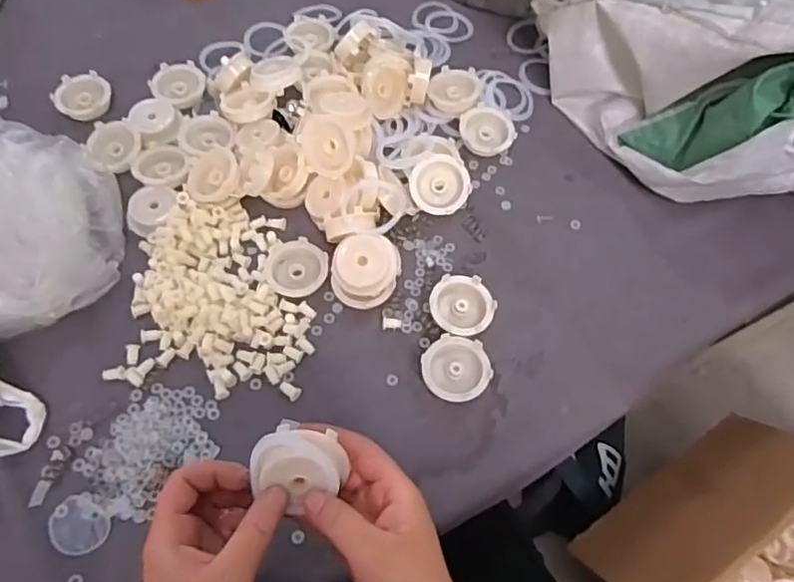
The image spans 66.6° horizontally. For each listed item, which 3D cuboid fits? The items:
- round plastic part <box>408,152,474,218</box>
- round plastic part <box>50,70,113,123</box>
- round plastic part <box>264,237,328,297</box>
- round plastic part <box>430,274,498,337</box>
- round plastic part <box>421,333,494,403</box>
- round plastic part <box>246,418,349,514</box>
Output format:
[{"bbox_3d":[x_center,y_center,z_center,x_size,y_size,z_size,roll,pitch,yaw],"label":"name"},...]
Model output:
[{"bbox_3d":[0.040,-0.097,0.554,0.053,0.011,0.055,0,91,3],"label":"round plastic part"},{"bbox_3d":[-0.319,-0.200,0.614,0.046,0.017,0.051,30,66,13],"label":"round plastic part"},{"bbox_3d":[-0.088,-0.020,0.528,0.053,0.011,0.054,1,63,-1],"label":"round plastic part"},{"bbox_3d":[0.056,0.016,0.516,0.054,0.020,0.054,2,63,-1],"label":"round plastic part"},{"bbox_3d":[0.048,0.065,0.492,0.054,0.018,0.052,1,63,-1],"label":"round plastic part"},{"bbox_3d":[-0.054,0.097,0.343,0.044,0.020,0.047,-36,94,-2],"label":"round plastic part"}]

